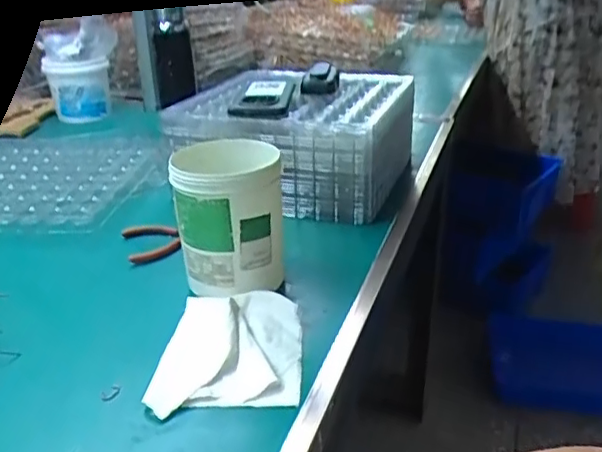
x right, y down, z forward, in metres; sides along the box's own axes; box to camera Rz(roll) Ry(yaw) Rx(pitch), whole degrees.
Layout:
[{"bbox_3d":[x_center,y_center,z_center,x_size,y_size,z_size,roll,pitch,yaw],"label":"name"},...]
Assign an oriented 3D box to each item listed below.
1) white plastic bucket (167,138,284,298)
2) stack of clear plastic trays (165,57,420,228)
[{"bbox_3d":[-0.071,-0.006,0.599,0.101,0.133,0.093,0,29,0],"label":"white plastic bucket"},{"bbox_3d":[0.003,-0.146,0.872,0.294,0.126,0.273,8,27,18],"label":"stack of clear plastic trays"}]

